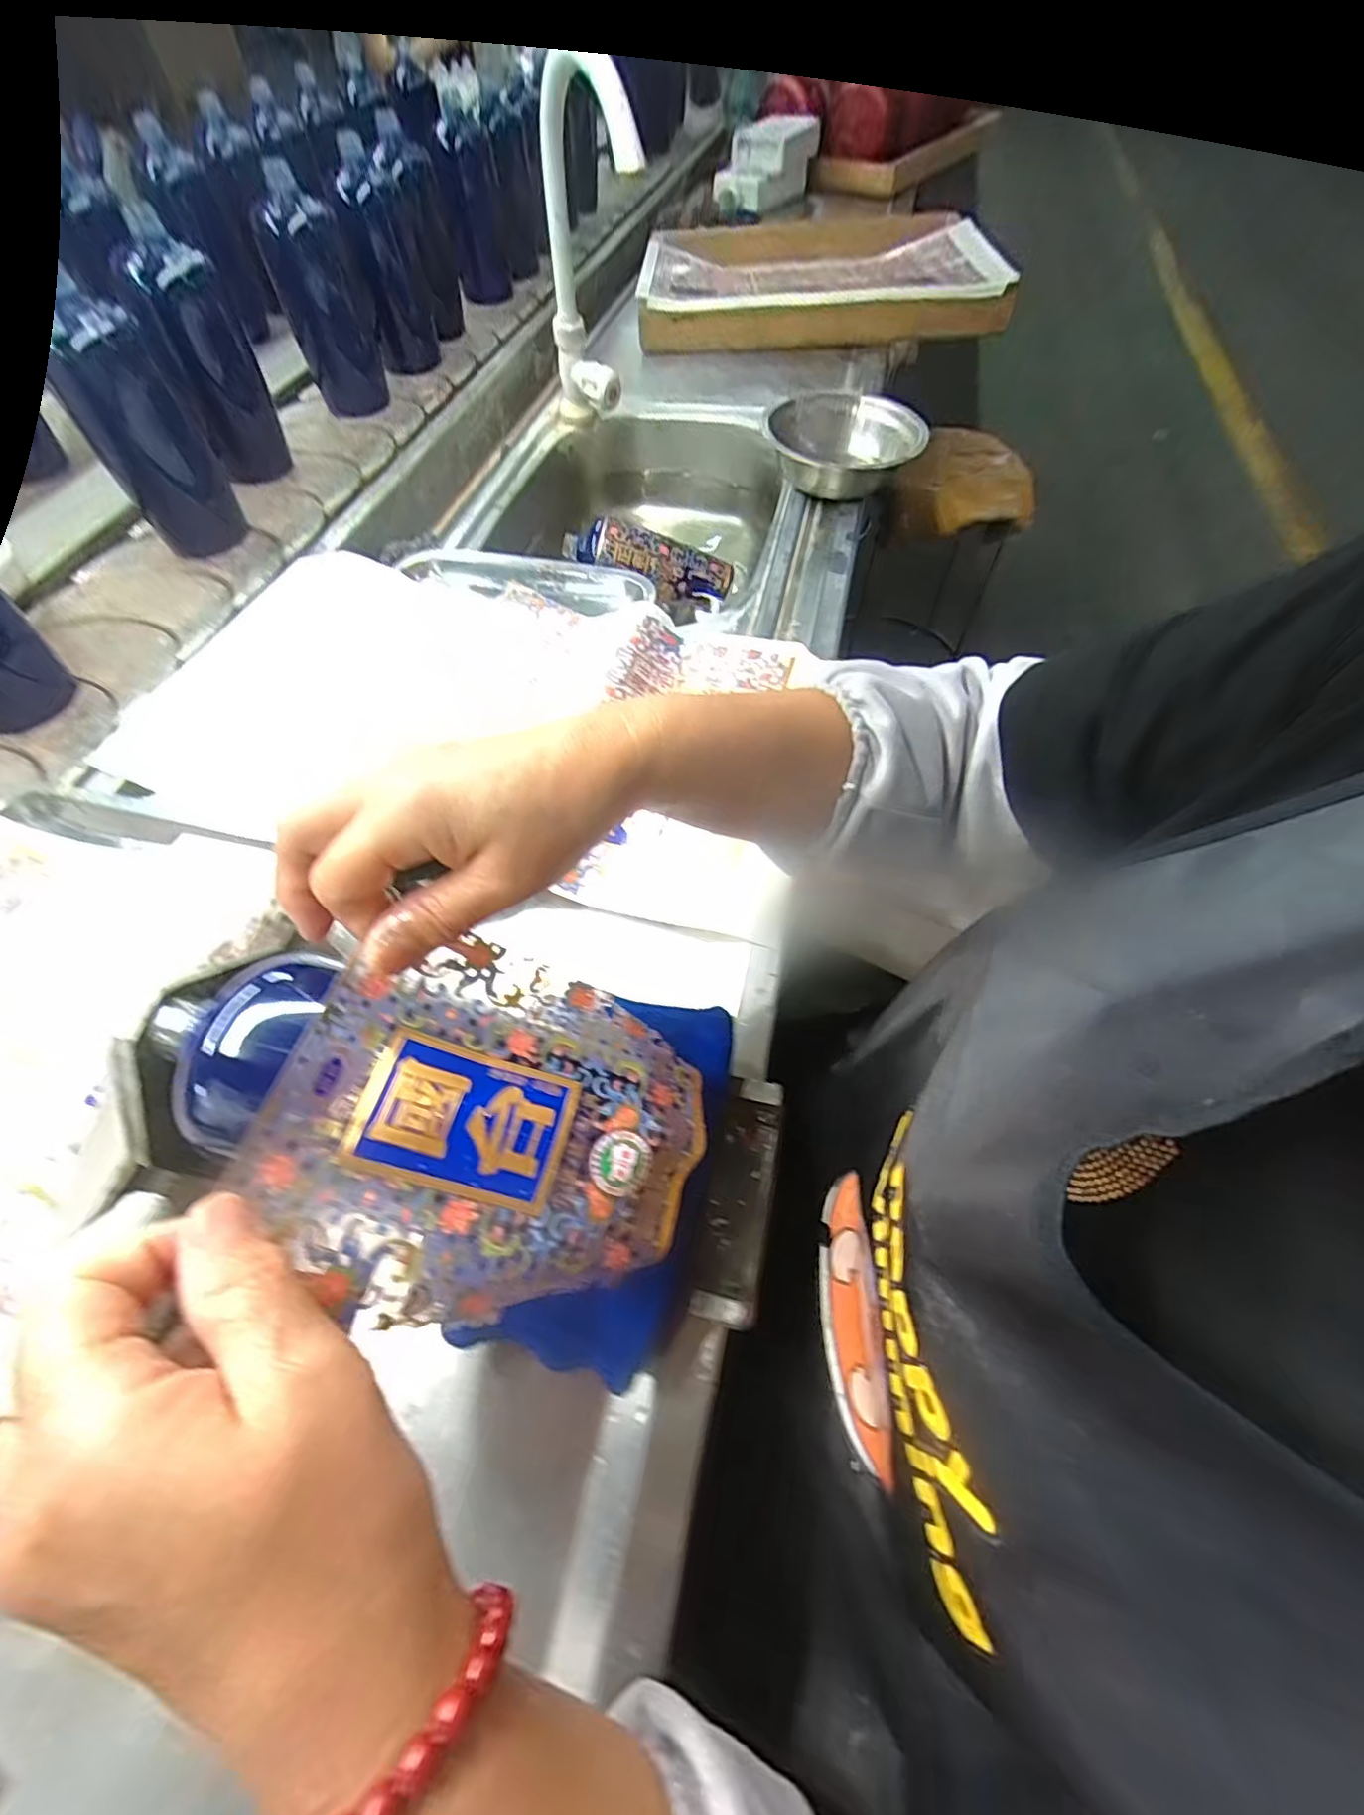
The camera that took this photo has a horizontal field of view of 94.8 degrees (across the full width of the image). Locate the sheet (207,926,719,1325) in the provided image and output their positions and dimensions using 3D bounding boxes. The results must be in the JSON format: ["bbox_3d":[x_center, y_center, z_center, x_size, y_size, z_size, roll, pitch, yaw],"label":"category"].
[{"bbox_3d":[-0.063,0.077,0.223,0.140,0.018,0.121,25,58,-13],"label":"sheet"}]

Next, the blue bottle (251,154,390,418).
[{"bbox_3d":[-0.401,-0.677,0.704,0.085,0.183,0.067,-17,61,-10],"label":"blue bottle"}]

